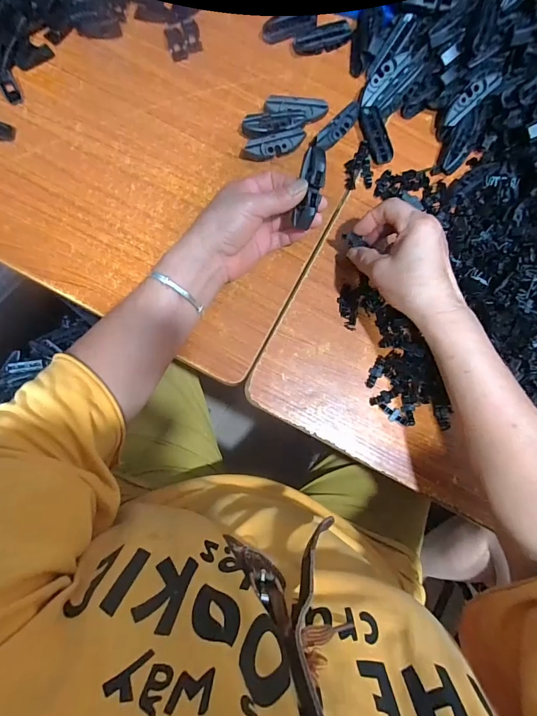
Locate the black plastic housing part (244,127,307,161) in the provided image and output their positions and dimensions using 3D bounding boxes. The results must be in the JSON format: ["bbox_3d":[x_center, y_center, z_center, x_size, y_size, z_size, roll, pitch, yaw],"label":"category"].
[{"bbox_3d":[0.008,-0.237,0.423,0.069,0.023,0.019,-15,83,-6],"label":"black plastic housing part"}]

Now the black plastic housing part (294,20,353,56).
[{"bbox_3d":[0.068,-0.381,0.452,0.072,0.019,0.025,-21,83,-7],"label":"black plastic housing part"}]

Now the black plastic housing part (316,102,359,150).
[{"bbox_3d":[0.080,-0.263,0.431,0.019,0.020,0.068,41,81,3],"label":"black plastic housing part"}]

